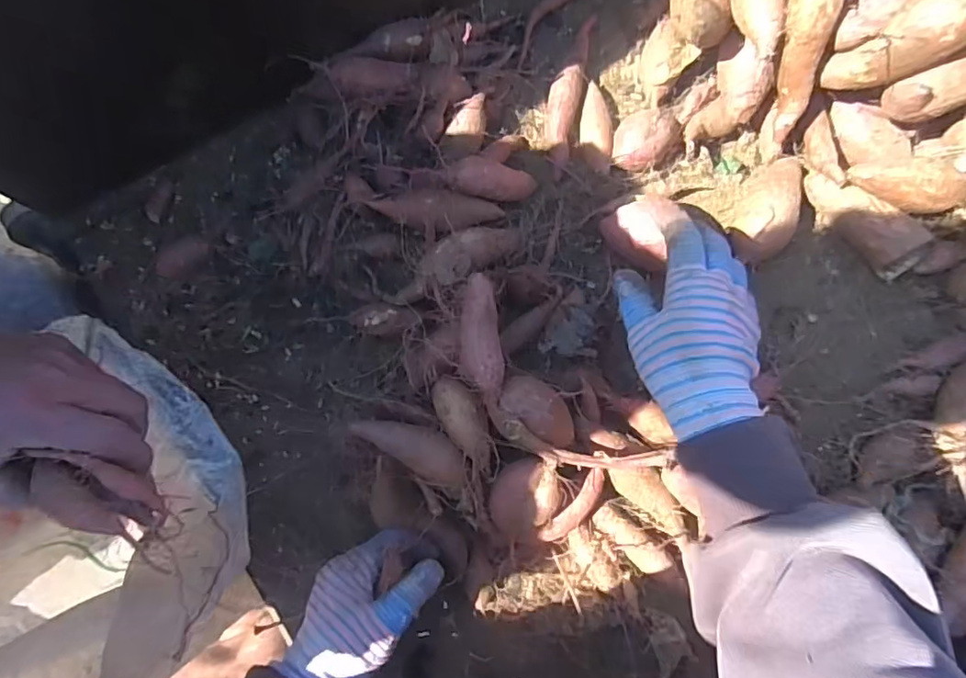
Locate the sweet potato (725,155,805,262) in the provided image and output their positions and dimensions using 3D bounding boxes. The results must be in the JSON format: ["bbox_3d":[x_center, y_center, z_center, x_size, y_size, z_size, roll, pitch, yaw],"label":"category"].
[{"bbox_3d":[0.241,-0.113,0.467,0.043,0.038,0.096,21,70,4],"label":"sweet potato"}]

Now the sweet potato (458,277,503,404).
[{"bbox_3d":[0.000,0.000,0.397,0.030,0.030,0.085,1,84,2],"label":"sweet potato"}]

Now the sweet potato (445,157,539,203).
[{"bbox_3d":[0.013,-0.127,0.455,0.088,0.024,0.028,-1,82,-41],"label":"sweet potato"}]

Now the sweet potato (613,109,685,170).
[{"bbox_3d":[0.140,-0.166,0.470,0.060,0.034,0.042,-12,84,1],"label":"sweet potato"}]

